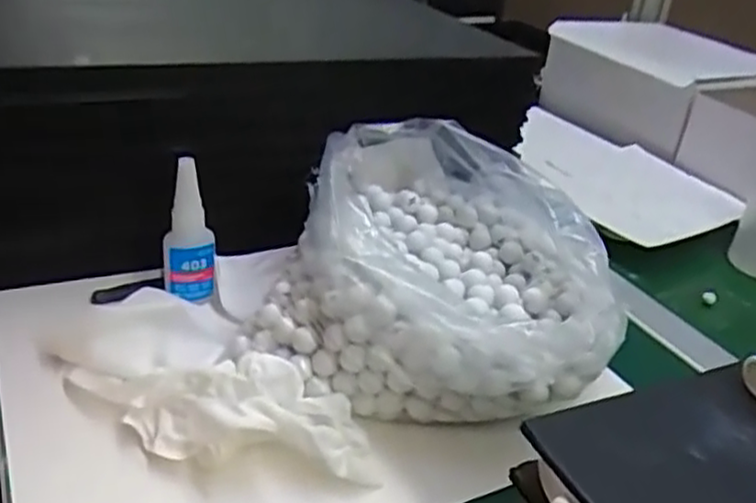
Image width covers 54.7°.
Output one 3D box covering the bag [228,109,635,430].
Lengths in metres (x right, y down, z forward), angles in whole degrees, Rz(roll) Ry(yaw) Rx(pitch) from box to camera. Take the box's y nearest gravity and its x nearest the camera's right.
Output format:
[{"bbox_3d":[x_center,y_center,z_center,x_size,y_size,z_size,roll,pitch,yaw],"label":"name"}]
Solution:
[{"bbox_3d":[0.049,0.008,0.497,0.210,0.105,0.229,13,30,10],"label":"bag"}]

